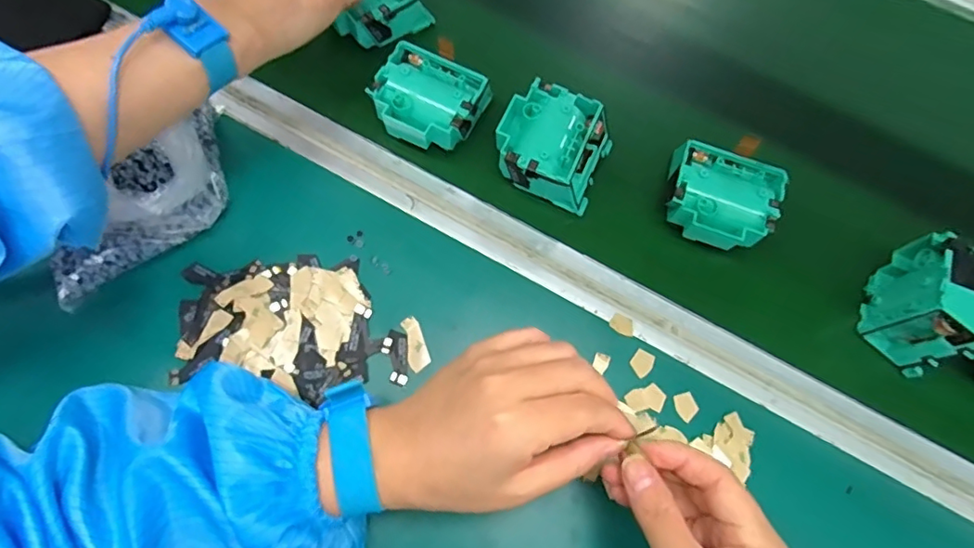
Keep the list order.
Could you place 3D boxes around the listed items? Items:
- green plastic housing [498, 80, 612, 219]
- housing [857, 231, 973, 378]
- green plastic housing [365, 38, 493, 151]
[{"bbox_3d":[0.049,-0.096,0.411,0.079,0.033,0.074,23,71,5],"label":"green plastic housing"},{"bbox_3d":[0.291,0.019,0.365,0.036,0.074,0.078,19,71,4],"label":"housing"},{"bbox_3d":[-0.043,-0.128,0.418,0.080,0.035,0.064,29,72,7],"label":"green plastic housing"}]

